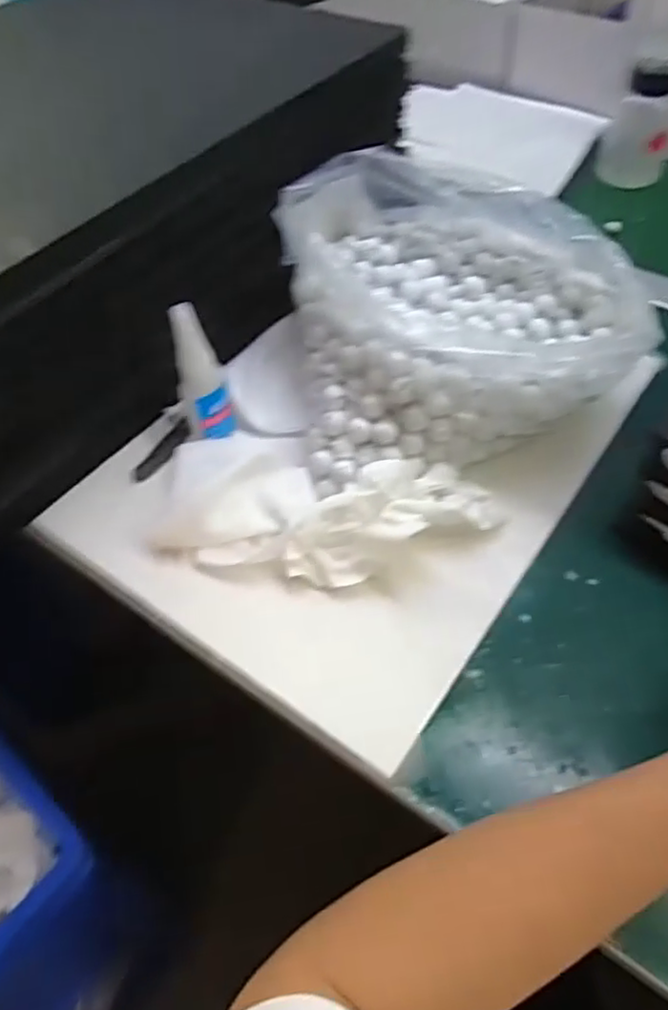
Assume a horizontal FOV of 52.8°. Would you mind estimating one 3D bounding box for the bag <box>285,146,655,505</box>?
[{"bbox_3d":[0.079,-0.145,0.469,0.211,0.093,0.229,-8,52,-3],"label":"bag"}]

